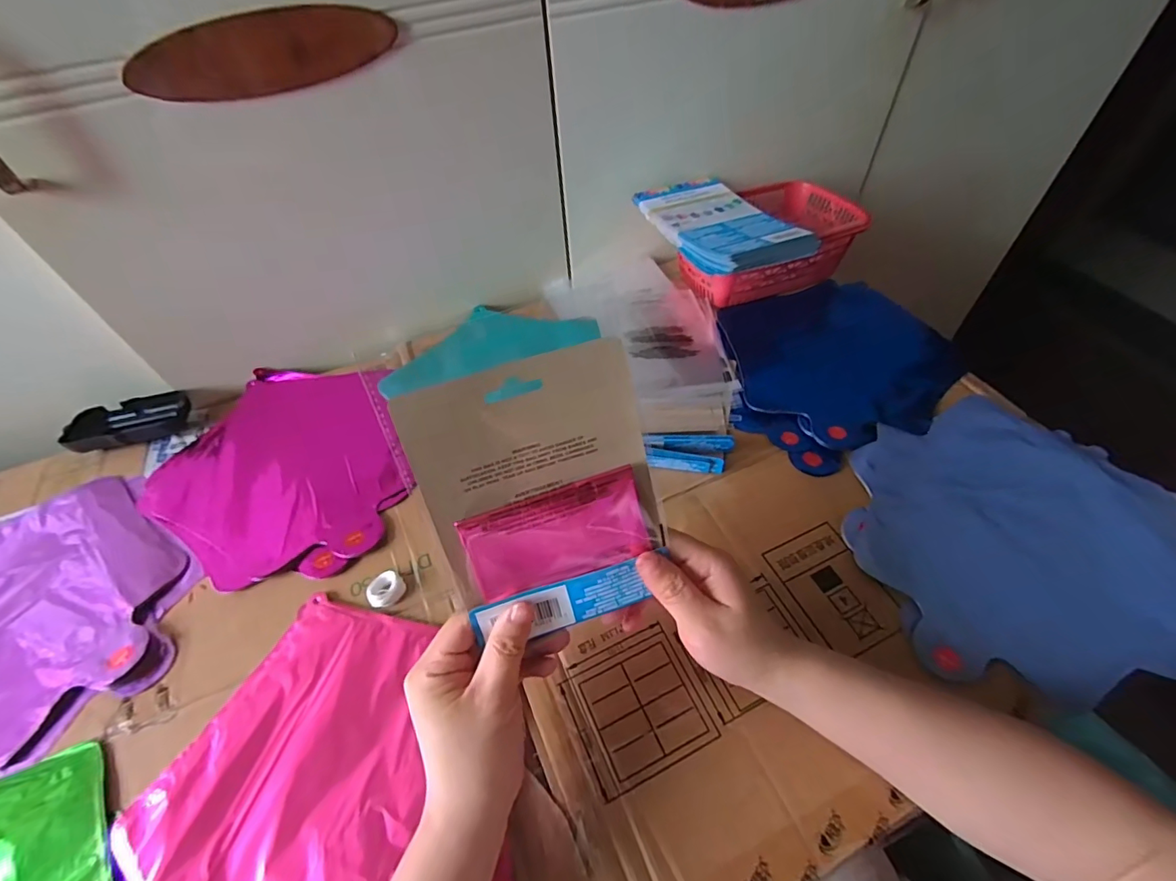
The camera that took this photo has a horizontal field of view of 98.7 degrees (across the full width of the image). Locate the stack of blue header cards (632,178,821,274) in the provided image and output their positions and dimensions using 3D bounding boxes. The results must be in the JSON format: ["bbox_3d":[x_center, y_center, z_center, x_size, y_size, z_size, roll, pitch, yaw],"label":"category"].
[{"bbox_3d":[0.142,-0.243,0.552,0.117,0.025,0.183,-24,53,-15],"label":"stack of blue header cards"}]

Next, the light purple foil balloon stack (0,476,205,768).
[{"bbox_3d":[-0.442,0.131,0.396,0.238,0.005,0.226,-18,52,-10],"label":"light purple foil balloon stack"}]

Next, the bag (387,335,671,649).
[{"bbox_3d":[-0.021,0.033,0.258,0.112,0.146,0.008,-17,19,-6],"label":"bag"}]

